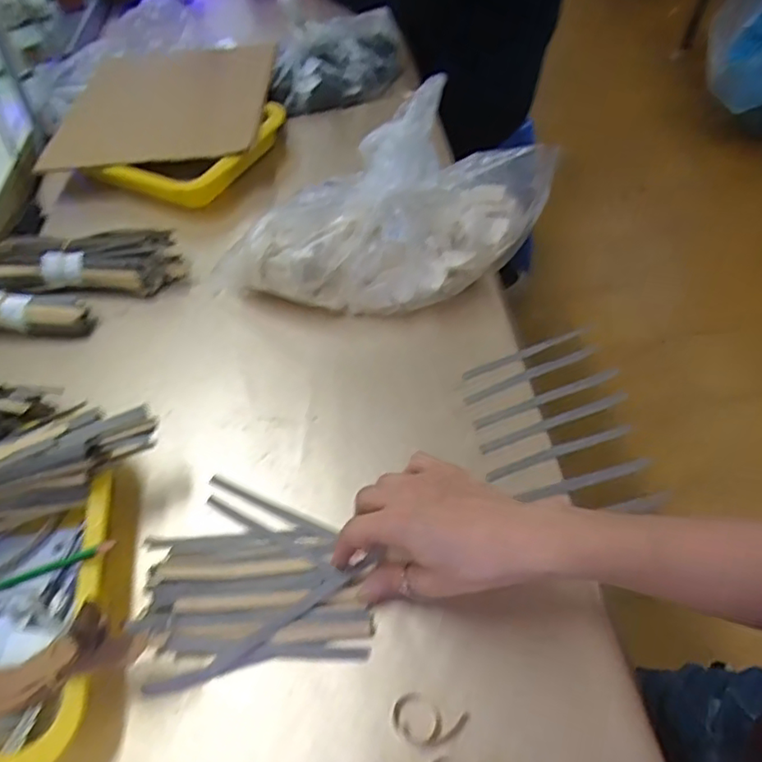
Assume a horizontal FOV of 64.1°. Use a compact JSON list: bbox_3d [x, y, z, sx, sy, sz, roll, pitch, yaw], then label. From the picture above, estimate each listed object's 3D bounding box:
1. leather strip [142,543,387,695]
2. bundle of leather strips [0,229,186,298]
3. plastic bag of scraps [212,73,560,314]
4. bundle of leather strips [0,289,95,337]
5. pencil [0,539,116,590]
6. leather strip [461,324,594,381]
[{"bbox_3d":[-0.078,0.170,0.415,0.166,0.009,0.019,-29,66,-11],"label":"leather strip"},{"bbox_3d":[-0.311,-0.123,0.644,0.201,0.046,0.060,-4,52,1],"label":"bundle of leather strips"},{"bbox_3d":[-0.003,-0.147,0.575,0.294,0.138,0.141,-21,54,-12],"label":"plastic bag of scraps"},{"bbox_3d":[-0.364,-0.069,0.605,0.144,0.035,0.034,5,52,9],"label":"bundle of leather strips"},{"bbox_3d":[-0.237,0.131,0.418,0.131,0.010,0.010,-22,51,14],"label":"pencil"},{"bbox_3d":[0.134,-0.027,0.553,0.128,0.011,0.012,-20,52,-10],"label":"leather strip"}]

